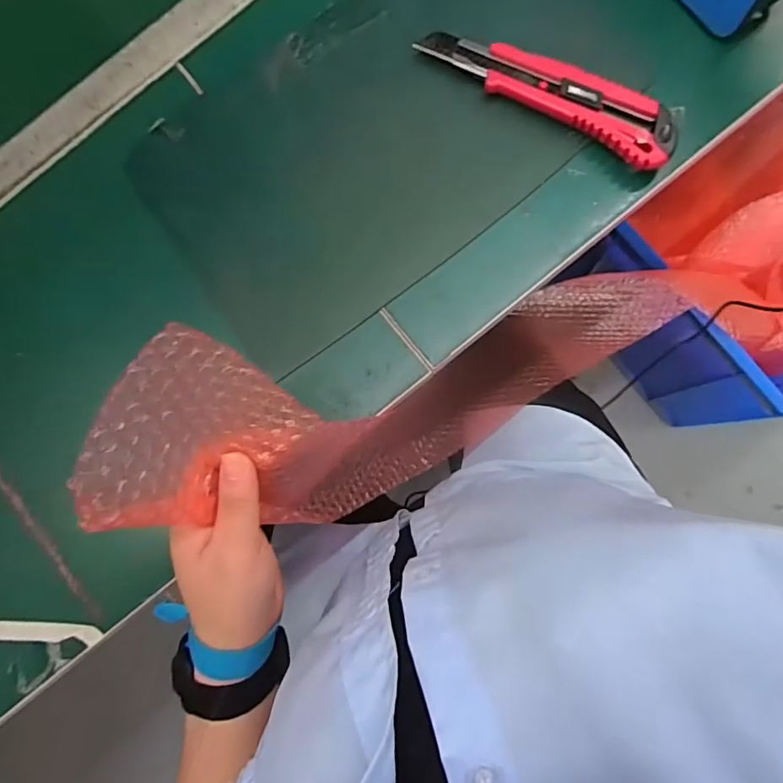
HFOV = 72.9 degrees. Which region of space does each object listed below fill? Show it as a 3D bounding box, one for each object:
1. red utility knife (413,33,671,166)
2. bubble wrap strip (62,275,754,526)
[{"bbox_3d":[0.102,-0.200,0.352,0.177,0.018,0.038,32,87,9],"label":"red utility knife"},{"bbox_3d":[0.109,-0.030,0.505,0.222,0.752,0.124,-34,78,39],"label":"bubble wrap strip"}]

